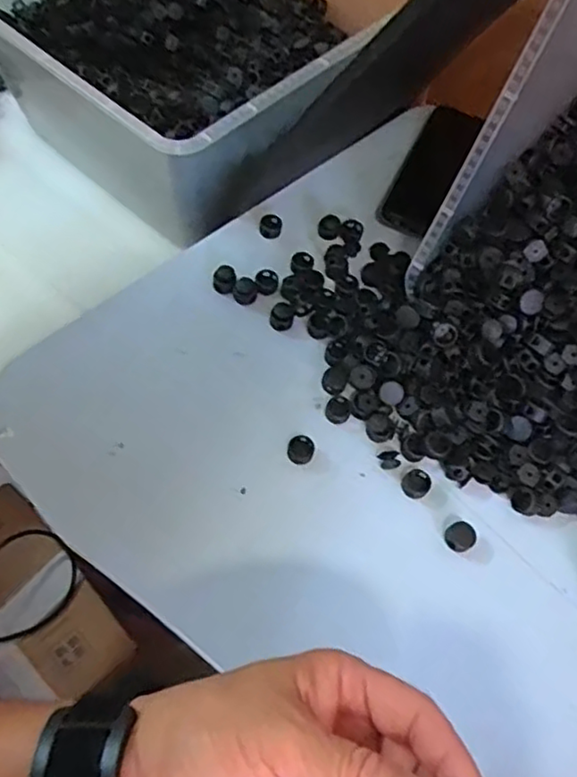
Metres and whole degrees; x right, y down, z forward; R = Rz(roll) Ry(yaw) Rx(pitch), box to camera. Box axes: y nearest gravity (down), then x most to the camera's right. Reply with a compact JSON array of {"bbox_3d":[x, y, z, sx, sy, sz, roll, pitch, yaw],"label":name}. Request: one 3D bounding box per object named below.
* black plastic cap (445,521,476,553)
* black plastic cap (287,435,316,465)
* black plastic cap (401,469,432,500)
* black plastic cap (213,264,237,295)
[{"bbox_3d":[0.103,0.089,0.390,0.017,0.007,0.018,1,60,-2],"label":"black plastic cap"},{"bbox_3d":[0.008,0.039,0.413,0.017,0.006,0.019,5,60,0],"label":"black plastic cap"},{"bbox_3d":[0.081,0.060,0.408,0.017,0.005,0.019,33,64,15],"label":"black plastic cap"},{"bbox_3d":[-0.046,-0.079,0.466,0.016,0.009,0.020,-4,60,-5],"label":"black plastic cap"}]

